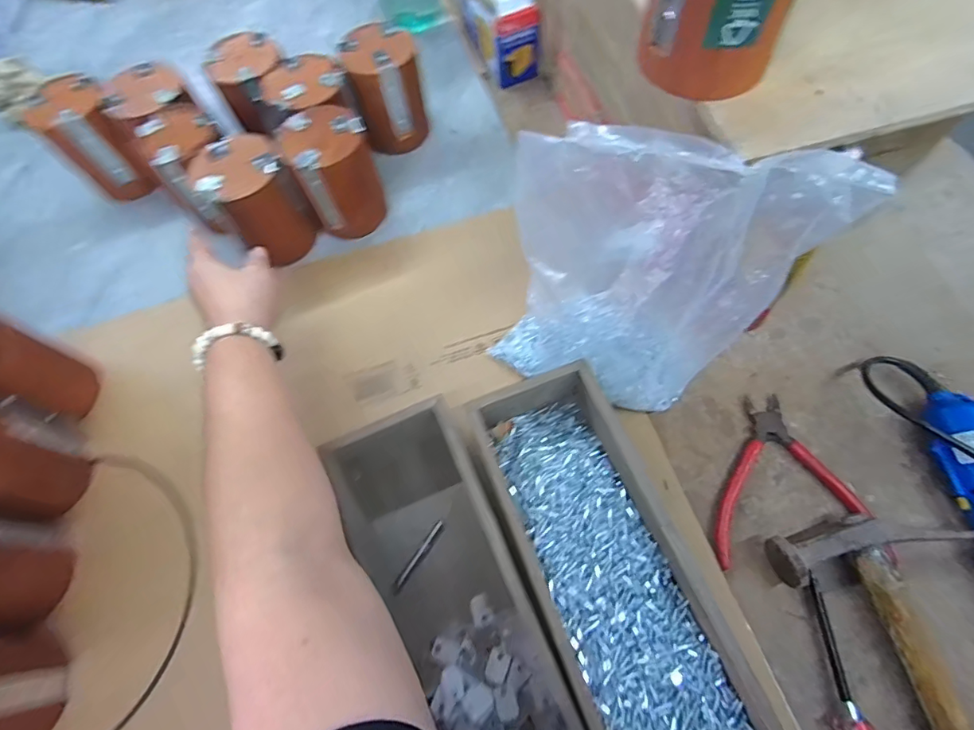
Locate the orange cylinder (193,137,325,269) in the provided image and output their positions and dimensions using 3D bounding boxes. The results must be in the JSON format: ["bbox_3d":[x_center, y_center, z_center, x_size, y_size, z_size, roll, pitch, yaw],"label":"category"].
[{"bbox_3d":[-0.218,-0.154,0.466,0.081,0.095,0.077,42,75,18],"label":"orange cylinder"}]

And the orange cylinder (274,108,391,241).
[{"bbox_3d":[-0.147,-0.186,0.477,0.076,0.098,0.075,-28,68,-8],"label":"orange cylinder"}]

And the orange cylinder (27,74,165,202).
[{"bbox_3d":[-0.411,-0.236,0.510,0.084,0.094,0.076,42,75,18],"label":"orange cylinder"}]

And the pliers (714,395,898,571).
[{"bbox_3d":[0.240,0.090,0.391,0.125,0.012,0.134,-1,67,3],"label":"pliers"}]

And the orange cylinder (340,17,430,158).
[{"bbox_3d":[-0.106,-0.291,0.520,0.074,0.105,0.072,-18,67,-4],"label":"orange cylinder"}]

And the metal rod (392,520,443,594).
[{"bbox_3d":[-0.053,0.146,0.370,0.008,0.005,0.059,32,72,15],"label":"metal rod"}]

